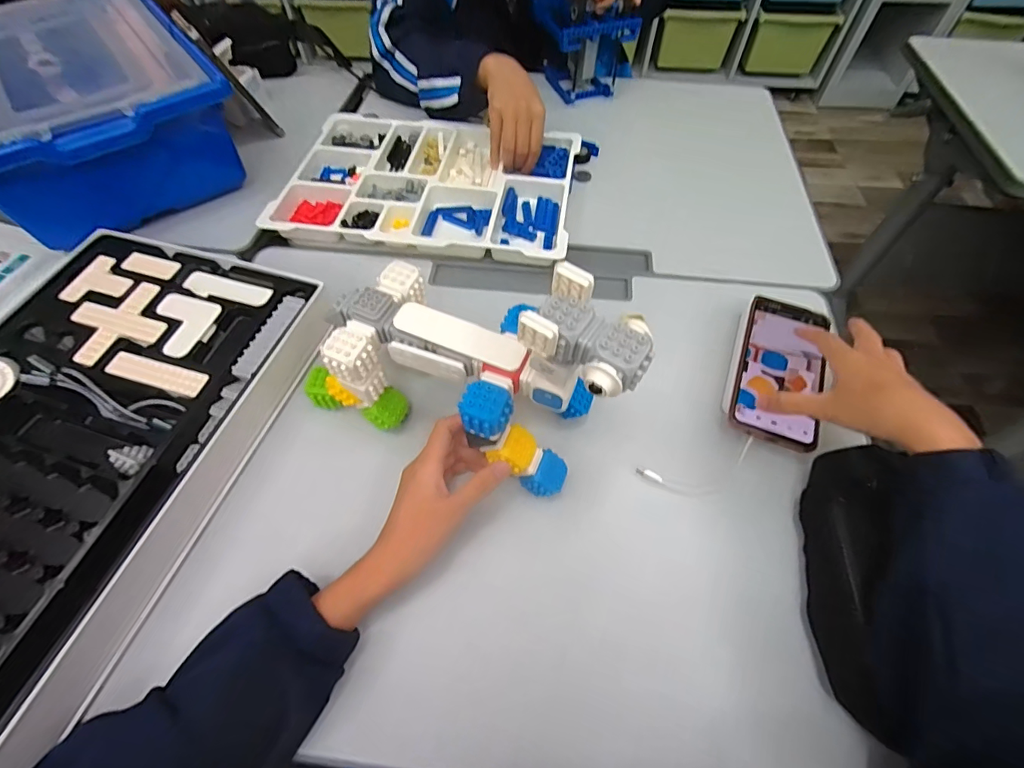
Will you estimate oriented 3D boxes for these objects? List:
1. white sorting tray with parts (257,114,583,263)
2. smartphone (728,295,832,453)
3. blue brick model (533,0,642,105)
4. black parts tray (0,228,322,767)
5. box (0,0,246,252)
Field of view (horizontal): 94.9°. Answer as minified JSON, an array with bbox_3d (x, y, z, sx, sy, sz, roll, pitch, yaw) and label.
[{"bbox_3d":[-0.105,-0.277,0.646,0.370,0.032,0.269,7,58,5],"label":"white sorting tray with parts"},{"bbox_3d":[0.260,-0.018,0.455,0.073,0.011,0.164,18,62,11],"label":"smartphone"},{"bbox_3d":[0.113,-0.553,0.763,0.127,0.125,0.125,-17,59,-10],"label":"blue brick model"},{"bbox_3d":[-0.414,0.090,0.401,0.295,0.046,0.543,14,59,9],"label":"black parts tray"},{"bbox_3d":[-0.561,-0.357,0.641,0.278,0.176,0.412,-34,63,-19],"label":"box"}]

